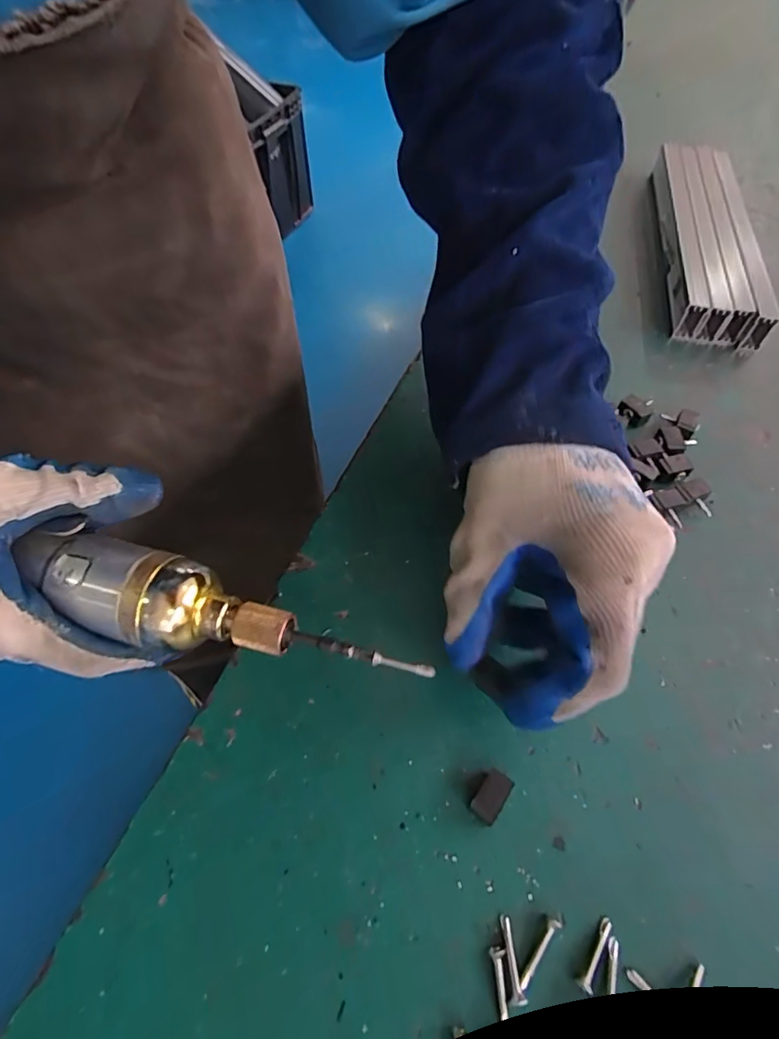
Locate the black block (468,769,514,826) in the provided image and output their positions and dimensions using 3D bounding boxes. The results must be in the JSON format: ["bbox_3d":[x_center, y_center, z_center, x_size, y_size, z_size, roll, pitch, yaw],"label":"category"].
[{"bbox_3d":[0.042,0.115,0.218,0.011,0.011,0.019,31,61,18],"label":"black block"}]

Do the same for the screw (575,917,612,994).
[{"bbox_3d":[0.076,0.160,0.193,0.005,0.004,0.024,34,62,19],"label":"screw"}]

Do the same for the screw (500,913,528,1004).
[{"bbox_3d":[0.045,0.160,0.191,0.004,0.006,0.024,-4,57,-4],"label":"screw"}]

